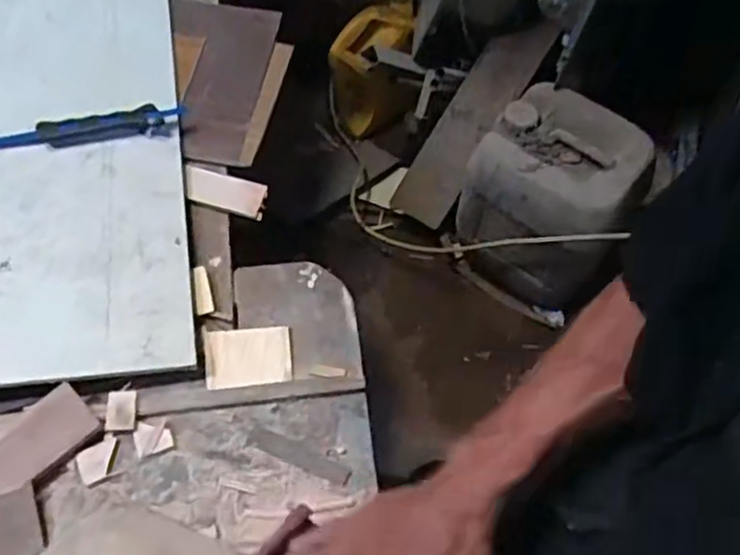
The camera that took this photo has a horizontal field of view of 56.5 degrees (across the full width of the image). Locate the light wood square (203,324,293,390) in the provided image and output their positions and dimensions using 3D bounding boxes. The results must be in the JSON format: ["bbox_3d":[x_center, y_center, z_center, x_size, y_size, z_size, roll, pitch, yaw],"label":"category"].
[{"bbox_3d":[-0.108,0.070,0.614,0.075,0.006,0.056,-5,62,-4],"label":"light wood square"}]

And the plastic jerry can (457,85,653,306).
[{"bbox_3d":[0.349,-0.139,1.364,0.299,0.347,0.265,33,66,16],"label":"plastic jerry can"}]

